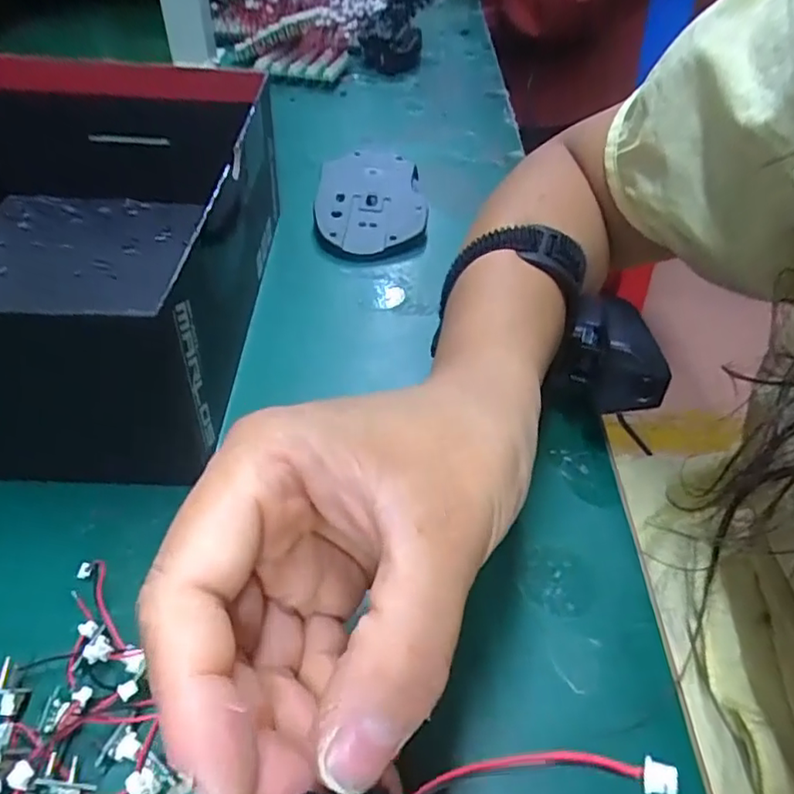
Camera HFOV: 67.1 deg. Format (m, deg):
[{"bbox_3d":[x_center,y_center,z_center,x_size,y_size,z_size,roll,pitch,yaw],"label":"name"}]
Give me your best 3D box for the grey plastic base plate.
[{"bbox_3d":[-0.016,-0.134,0.402,0.069,0.028,0.112,4,45,0],"label":"grey plastic base plate"}]

